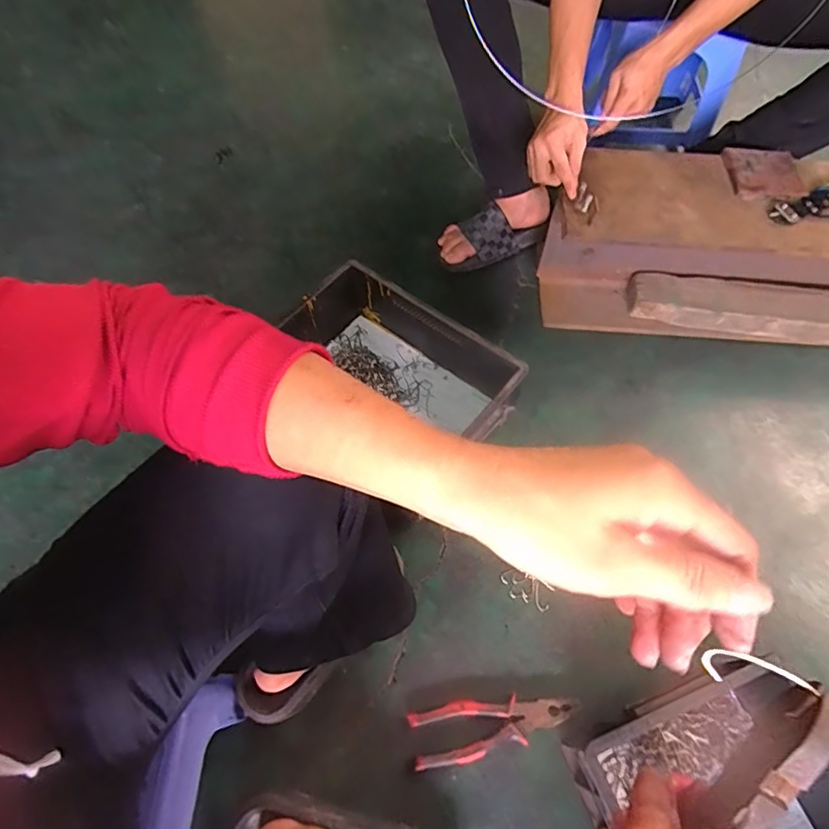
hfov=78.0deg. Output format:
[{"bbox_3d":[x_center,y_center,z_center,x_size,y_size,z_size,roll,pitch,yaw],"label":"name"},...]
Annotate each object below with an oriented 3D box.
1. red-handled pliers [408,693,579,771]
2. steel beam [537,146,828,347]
[{"bbox_3d":[0.095,0.367,0.603,0.195,0.024,0.059,-7,62,-3],"label":"red-handled pliers"},{"bbox_3d":[0.572,-0.261,0.841,0.696,0.220,0.200,5,62,3],"label":"steel beam"}]

